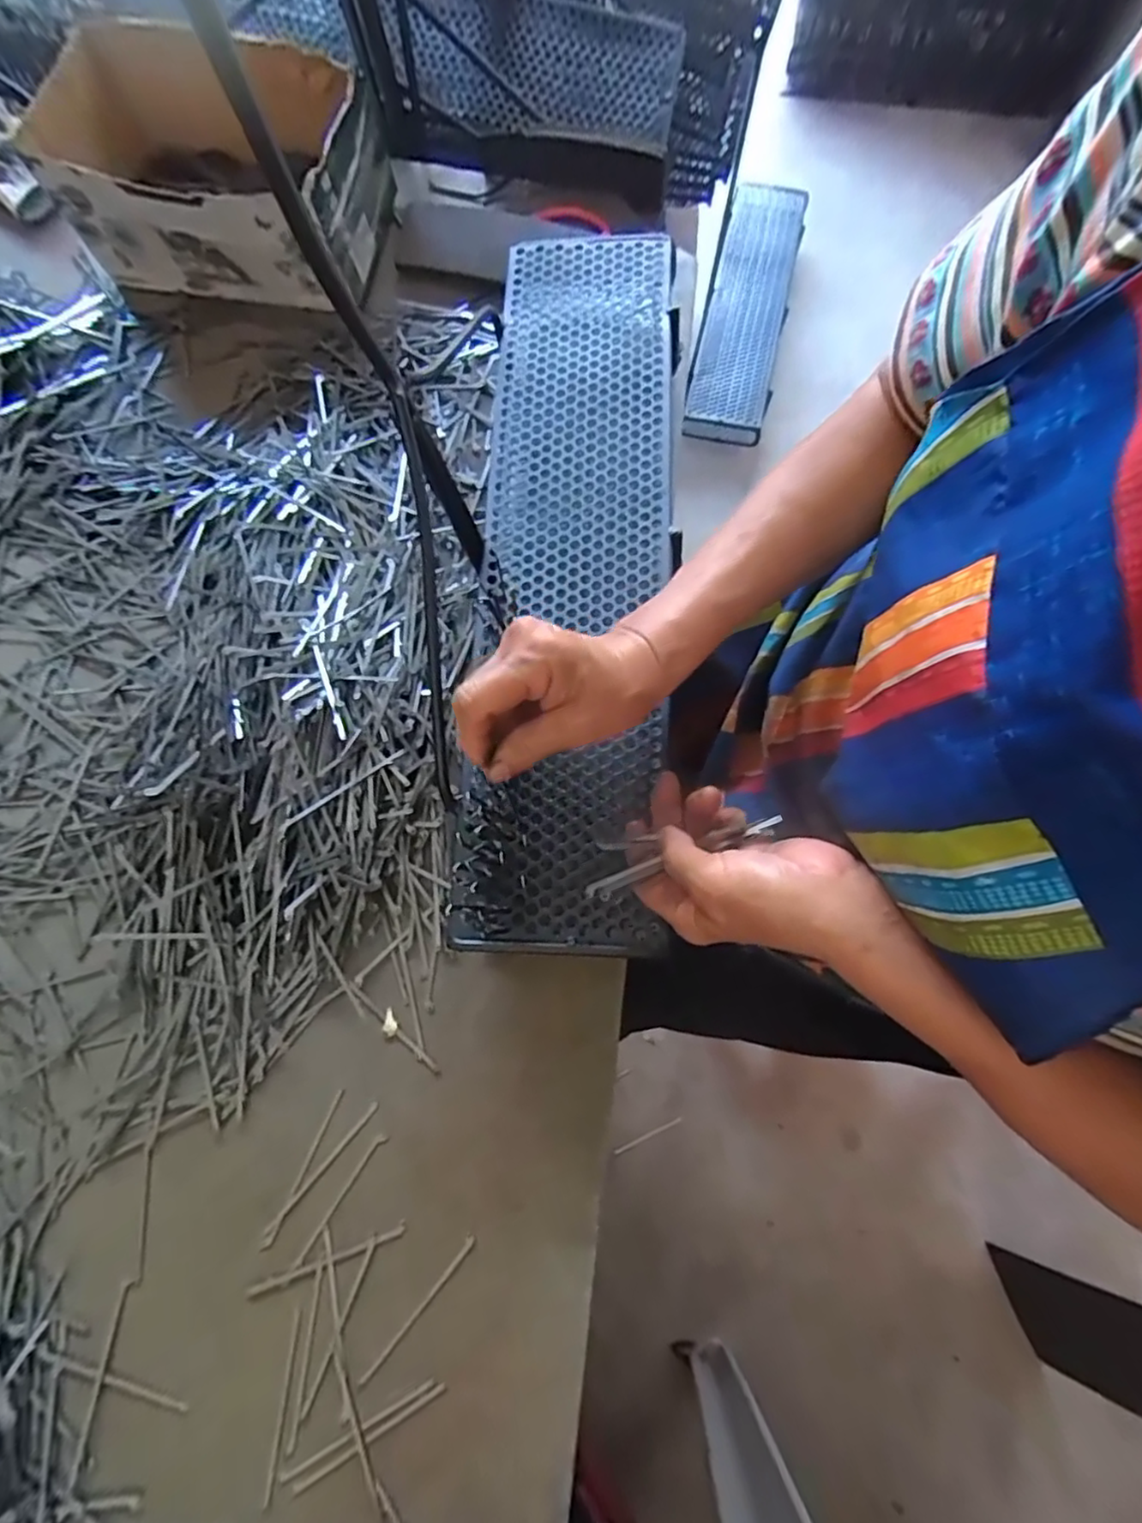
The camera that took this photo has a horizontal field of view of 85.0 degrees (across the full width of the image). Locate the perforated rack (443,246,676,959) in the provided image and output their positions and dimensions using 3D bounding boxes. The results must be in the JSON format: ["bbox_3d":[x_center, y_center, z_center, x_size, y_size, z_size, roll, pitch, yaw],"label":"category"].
[{"bbox_3d":[0.002,-0.166,0.468,0.140,0.030,0.578,3,75,0],"label":"perforated rack"}]

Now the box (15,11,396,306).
[{"bbox_3d":[-0.345,-0.580,0.604,0.326,0.131,0.188,18,74,5],"label":"box"}]

